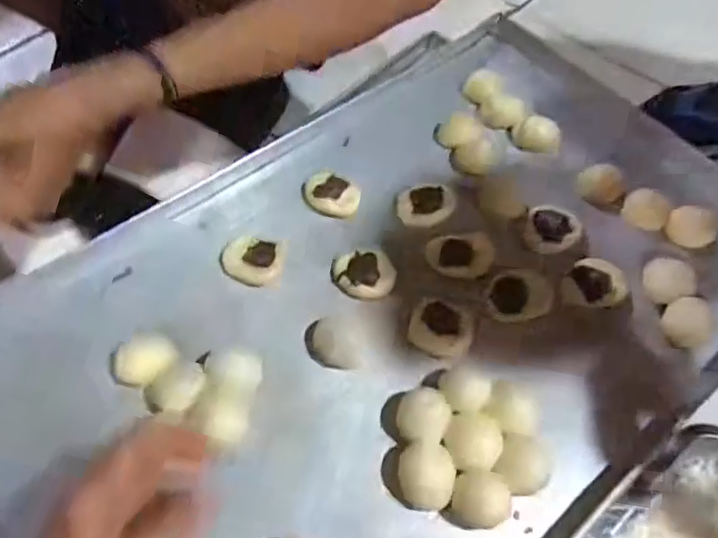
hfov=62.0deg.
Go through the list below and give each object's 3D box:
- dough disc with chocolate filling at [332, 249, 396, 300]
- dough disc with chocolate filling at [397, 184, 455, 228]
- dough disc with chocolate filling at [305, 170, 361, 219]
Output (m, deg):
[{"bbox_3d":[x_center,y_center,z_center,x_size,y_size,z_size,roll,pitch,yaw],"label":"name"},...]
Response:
[{"bbox_3d":[0.005,0.002,0.549,0.057,0.018,0.056,1,60,-3],"label":"dough disc with chocolate filling"},{"bbox_3d":[0.066,-0.063,0.593,0.054,0.011,0.048,3,60,-2],"label":"dough disc with chocolate filling"},{"bbox_3d":[-0.027,-0.077,0.598,0.055,0.018,0.042,41,66,19],"label":"dough disc with chocolate filling"}]

